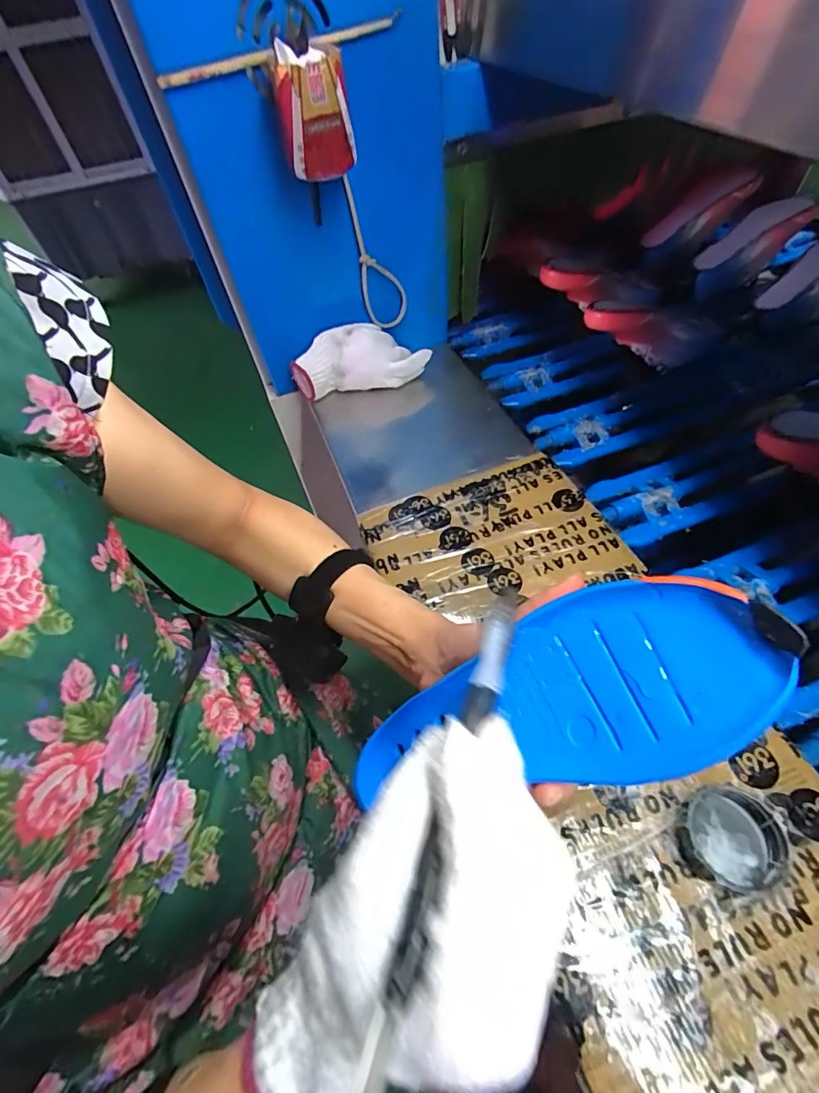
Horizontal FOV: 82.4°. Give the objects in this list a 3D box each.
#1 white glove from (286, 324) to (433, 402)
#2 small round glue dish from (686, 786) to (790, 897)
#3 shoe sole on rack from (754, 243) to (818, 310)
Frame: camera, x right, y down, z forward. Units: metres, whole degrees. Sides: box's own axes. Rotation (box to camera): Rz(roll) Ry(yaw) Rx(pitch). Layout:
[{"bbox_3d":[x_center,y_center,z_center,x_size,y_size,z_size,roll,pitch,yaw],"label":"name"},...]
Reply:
[{"bbox_3d":[-0.070,-0.261,0.653,0.188,0.073,0.071,-12,54,-7],"label":"white glove"},{"bbox_3d":[0.220,0.198,0.320,0.061,0.020,0.059,-1,53,1],"label":"small round glue dish"},{"bbox_3d":[0.607,-0.420,0.694,0.202,0.022,0.054,-37,58,0],"label":"shoe sole on rack"}]

